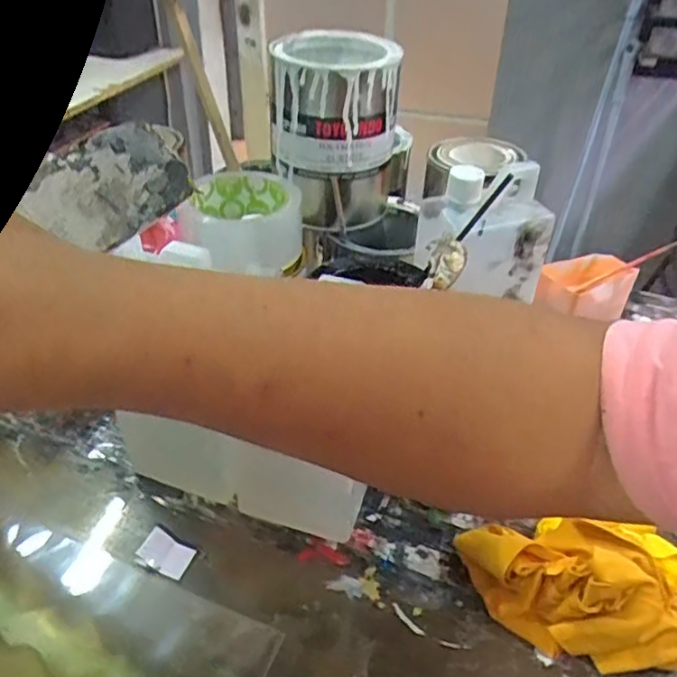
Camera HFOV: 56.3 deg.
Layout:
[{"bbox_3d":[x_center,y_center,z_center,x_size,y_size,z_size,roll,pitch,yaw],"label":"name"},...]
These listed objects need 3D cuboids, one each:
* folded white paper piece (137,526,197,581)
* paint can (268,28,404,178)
[{"bbox_3d":[-0.131,0.161,0.479,0.040,0.009,0.025,16,40,17],"label":"folded white paper piece"},{"bbox_3d":[-0.001,-0.200,0.535,0.096,0.090,0.111,5,37,3],"label":"paint can"}]

